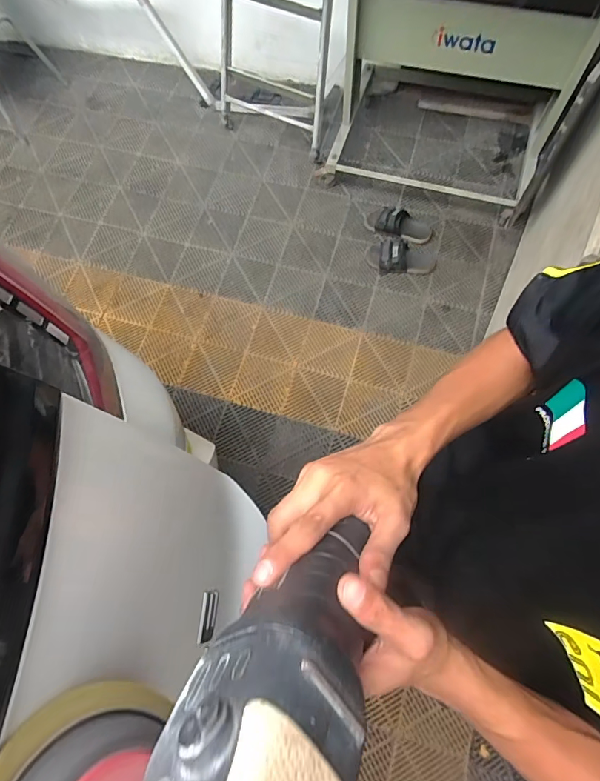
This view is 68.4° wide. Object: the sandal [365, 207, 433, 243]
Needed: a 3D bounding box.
[{"bbox_3d":[0.384,-0.649,1.703,0.260,0.071,0.117,18,72,9],"label":"sandal"}]

